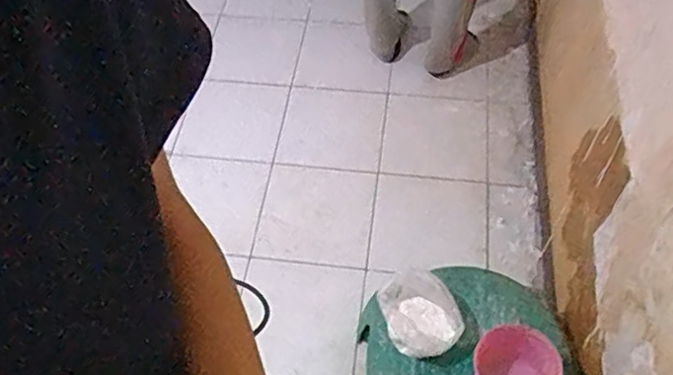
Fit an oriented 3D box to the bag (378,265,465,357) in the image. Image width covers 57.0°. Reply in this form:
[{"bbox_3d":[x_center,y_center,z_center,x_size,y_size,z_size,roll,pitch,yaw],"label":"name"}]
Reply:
[{"bbox_3d":[0.155,0.232,1.151,0.133,0.057,0.154,-14,58,-8],"label":"bag"}]

